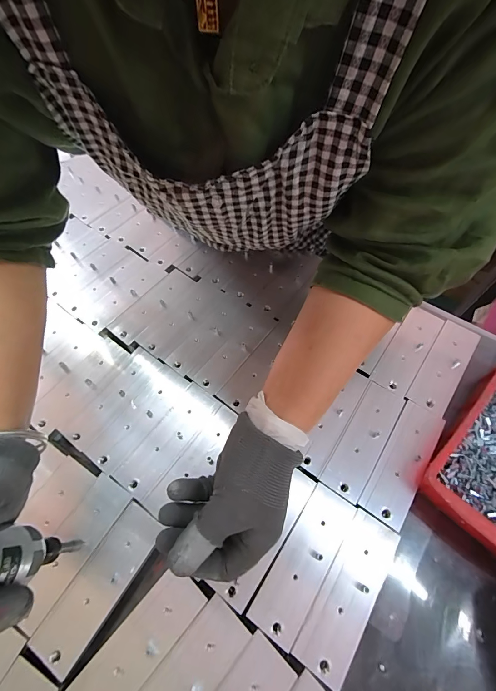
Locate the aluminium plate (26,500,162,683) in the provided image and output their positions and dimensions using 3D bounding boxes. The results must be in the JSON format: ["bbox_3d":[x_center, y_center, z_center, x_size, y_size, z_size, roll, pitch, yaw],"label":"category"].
[{"bbox_3d":[-0.128,0.205,0.275,0.042,0.004,0.122,28,66,17],"label":"aluminium plate"}]

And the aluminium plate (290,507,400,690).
[{"bbox_3d":[0.086,0.206,0.266,0.041,0.005,0.122,30,66,17],"label":"aluminium plate"}]

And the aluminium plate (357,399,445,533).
[{"bbox_3d":[0.157,0.114,0.318,0.042,0.004,0.125,31,66,18],"label":"aluminium plate"}]

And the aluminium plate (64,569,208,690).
[{"bbox_3d":[-0.091,0.243,0.253,0.041,0.005,0.120,38,69,20],"label":"aluminium plate"}]

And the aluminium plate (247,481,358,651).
[{"bbox_3d":[0.050,0.188,0.280,0.042,0.005,0.123,31,66,17],"label":"aluminium plate"}]

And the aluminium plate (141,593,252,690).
[{"bbox_3d":[-0.053,0.261,0.239,0.040,0.004,0.121,37,68,20],"label":"aluminium plate"}]

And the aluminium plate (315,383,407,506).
[{"bbox_3d":[0.121,0.095,0.331,0.042,0.004,0.126,30,66,17],"label":"aluminium plate"}]

